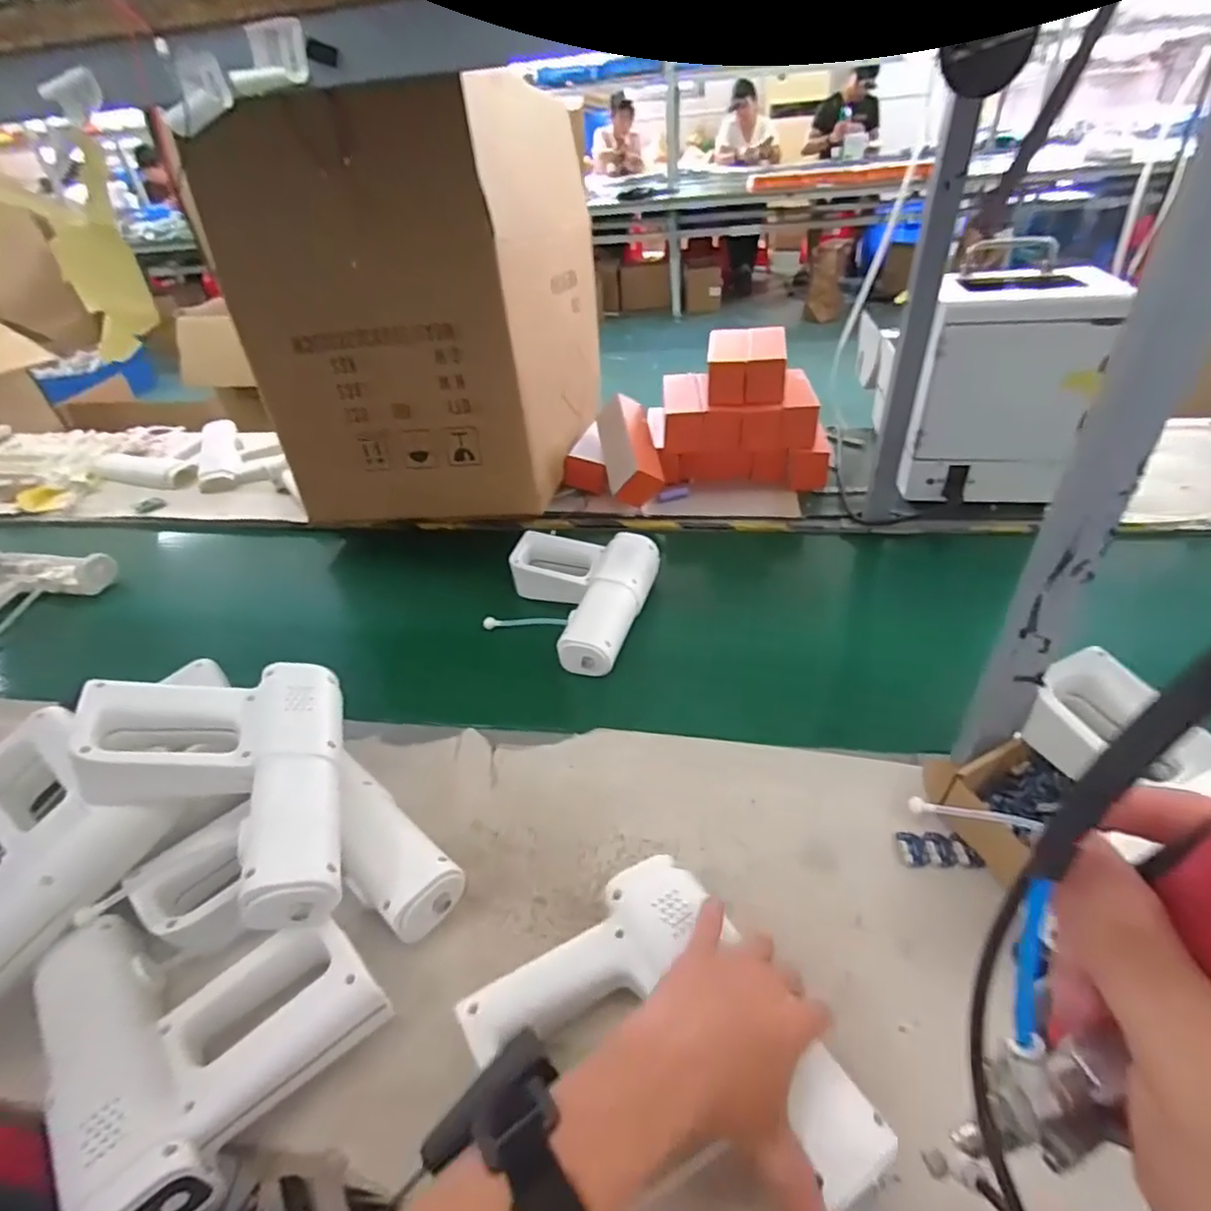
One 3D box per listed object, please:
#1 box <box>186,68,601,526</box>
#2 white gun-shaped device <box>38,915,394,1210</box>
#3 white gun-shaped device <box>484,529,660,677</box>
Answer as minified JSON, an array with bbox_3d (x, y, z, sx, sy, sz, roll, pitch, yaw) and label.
[{"bbox_3d":[-0.246,-0.469,0.995,0.370,0.494,0.527,2,40,10],"label":"box"},{"bbox_3d":[-0.279,0.271,0.448,0.176,0.049,0.204,-34,47,-30],"label":"white gun-shaped device"},{"bbox_3d":[-0.046,-0.008,0.793,0.182,0.074,0.209,9,42,18],"label":"white gun-shaped device"}]

